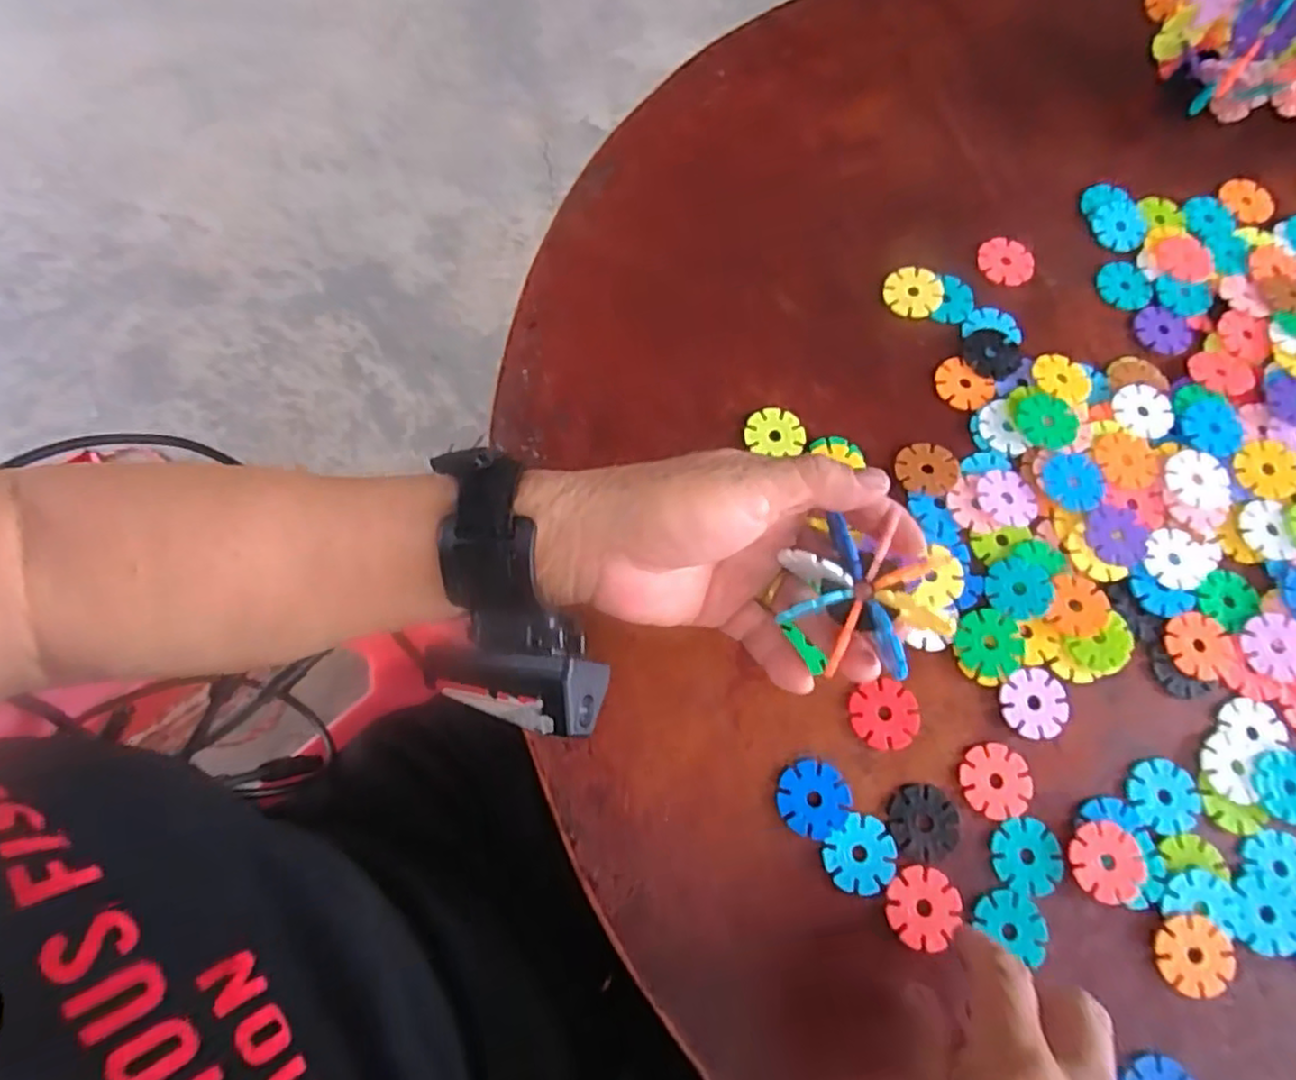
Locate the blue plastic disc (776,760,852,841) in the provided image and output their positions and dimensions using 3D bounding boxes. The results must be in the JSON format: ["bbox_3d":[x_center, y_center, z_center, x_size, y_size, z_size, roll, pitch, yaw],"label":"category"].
[{"bbox_3d":[0.074,0.115,0.312,0.032,0.004,0.031,0,71,-1],"label":"blue plastic disc"}]

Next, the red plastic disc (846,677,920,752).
[{"bbox_3d":[0.109,0.081,0.326,0.030,0.004,0.030,0,71,-1],"label":"red plastic disc"}]

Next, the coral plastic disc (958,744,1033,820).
[{"bbox_3d":[0.157,0.108,0.318,0.032,0.004,0.029,32,74,9],"label":"coral plastic disc"}]

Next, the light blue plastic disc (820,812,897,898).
[{"bbox_3d":[0.093,0.136,0.305,0.031,0.004,0.029,0,71,-1],"label":"light blue plastic disc"}]

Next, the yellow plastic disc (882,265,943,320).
[{"bbox_3d":[0.153,-0.143,0.407,0.033,0.007,0.031,0,71,-1],"label":"yellow plastic disc"}]

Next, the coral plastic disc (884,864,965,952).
[{"bbox_3d":[0.117,0.156,0.299,0.031,0.004,0.030,0,71,-1],"label":"coral plastic disc"}]

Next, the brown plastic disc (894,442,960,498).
[{"bbox_3d":[0.145,-0.037,0.366,0.033,0.004,0.030,0,71,-1],"label":"brown plastic disc"}]

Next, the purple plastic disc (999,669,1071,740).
[{"bbox_3d":[0.181,0.076,0.329,0.032,0.004,0.031,0,71,-1],"label":"purple plastic disc"}]

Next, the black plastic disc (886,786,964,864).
[{"bbox_3d":[0.122,0.125,0.310,0.031,0.004,0.031,0,71,-1],"label":"black plastic disc"}]

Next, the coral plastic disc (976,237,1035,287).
[{"bbox_3d":[0.212,-0.165,0.418,0.032,0.006,0.029,4,71,0],"label":"coral plastic disc"}]

